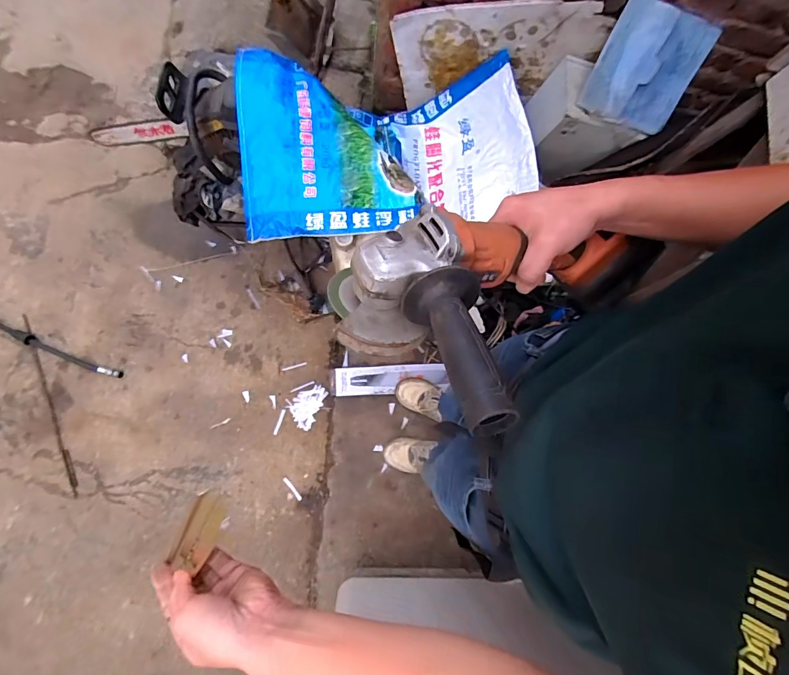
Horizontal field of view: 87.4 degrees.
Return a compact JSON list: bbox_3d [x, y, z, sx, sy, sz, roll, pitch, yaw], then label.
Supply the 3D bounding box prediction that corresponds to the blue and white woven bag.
[{"bbox_3d":[-0.037,-0.545,1.197,0.770,0.210,0.566,-7,80,-7],"label":"blue and white woven bag"}]

